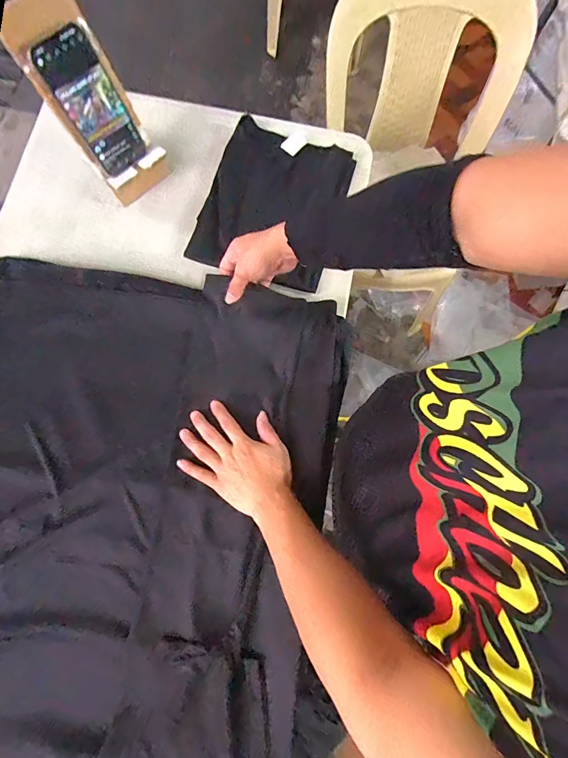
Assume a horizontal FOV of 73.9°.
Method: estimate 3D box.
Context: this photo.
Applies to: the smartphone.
[{"bbox_3d":[-0.263,-0.381,0.530,0.078,0.170,0.011,-45,63,-9],"label":"smartphone"}]

